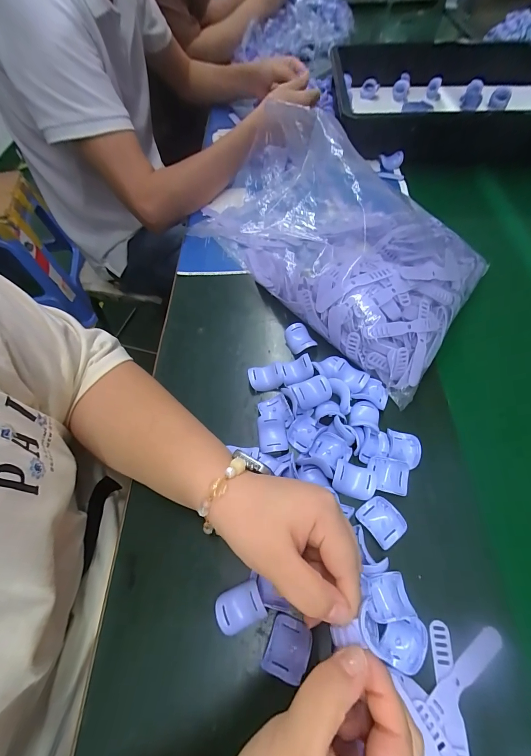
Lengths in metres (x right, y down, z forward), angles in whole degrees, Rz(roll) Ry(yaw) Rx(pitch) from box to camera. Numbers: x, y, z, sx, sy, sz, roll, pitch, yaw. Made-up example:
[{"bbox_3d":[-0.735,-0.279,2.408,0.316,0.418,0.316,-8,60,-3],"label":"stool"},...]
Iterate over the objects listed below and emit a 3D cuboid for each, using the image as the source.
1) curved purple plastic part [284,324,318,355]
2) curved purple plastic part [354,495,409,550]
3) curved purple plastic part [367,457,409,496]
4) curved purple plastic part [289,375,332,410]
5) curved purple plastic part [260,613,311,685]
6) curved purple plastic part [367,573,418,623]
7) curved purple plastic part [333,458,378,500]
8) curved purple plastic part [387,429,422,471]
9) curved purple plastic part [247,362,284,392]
[{"bbox_3d":[0.042,-0.046,0.389,0.027,0.023,0.035,-15,60,-7],"label":"curved purple plastic part"},{"bbox_3d":[0.103,0.127,0.282,0.030,0.017,0.037,-35,65,-17],"label":"curved purple plastic part"},{"bbox_3d":[0.117,0.093,0.299,0.037,0.013,0.030,13,61,9],"label":"curved purple plastic part"},{"bbox_3d":[0.049,0.014,0.339,0.040,0.014,0.026,-23,62,-11],"label":"curved purple plastic part"},{"bbox_3d":[0.017,0.208,0.244,0.032,0.008,0.038,17,62,12],"label":"curved purple plastic part"},{"bbox_3d":[0.098,0.172,0.251,0.037,0.019,0.031,-3,60,0],"label":"curved purple plastic part"},{"bbox_3d":[0.083,0.095,0.299,0.039,0.013,0.029,13,61,9],"label":"curved purple plastic part"},{"bbox_3d":[0.137,0.070,0.313,0.032,0.012,0.036,2,60,3],"label":"curved purple plastic part"},{"bbox_3d":[0.000,0.000,0.366,0.039,0.017,0.027,-8,60,-3],"label":"curved purple plastic part"}]

